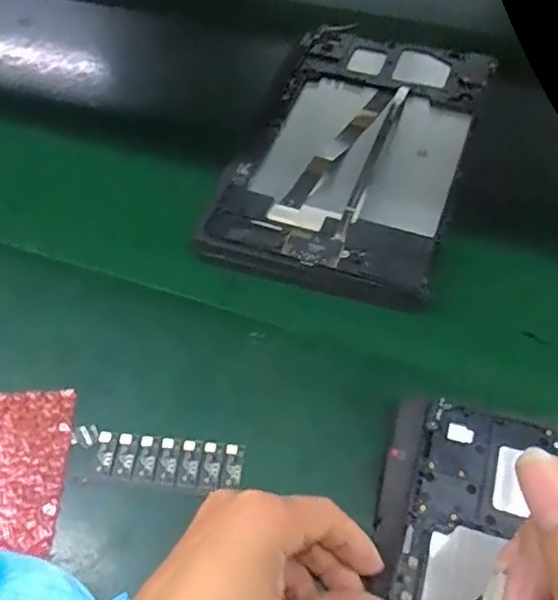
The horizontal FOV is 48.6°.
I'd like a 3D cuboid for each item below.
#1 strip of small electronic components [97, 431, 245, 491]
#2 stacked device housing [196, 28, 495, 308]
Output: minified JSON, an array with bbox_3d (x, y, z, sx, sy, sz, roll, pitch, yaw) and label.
[{"bbox_3d":[-0.060,0.088,0.338,0.079,0.007,0.025,5,56,6],"label":"strip of small electronic components"},{"bbox_3d":[0.055,-0.111,0.455,0.153,0.031,0.244,16,58,13],"label":"stacked device housing"}]

